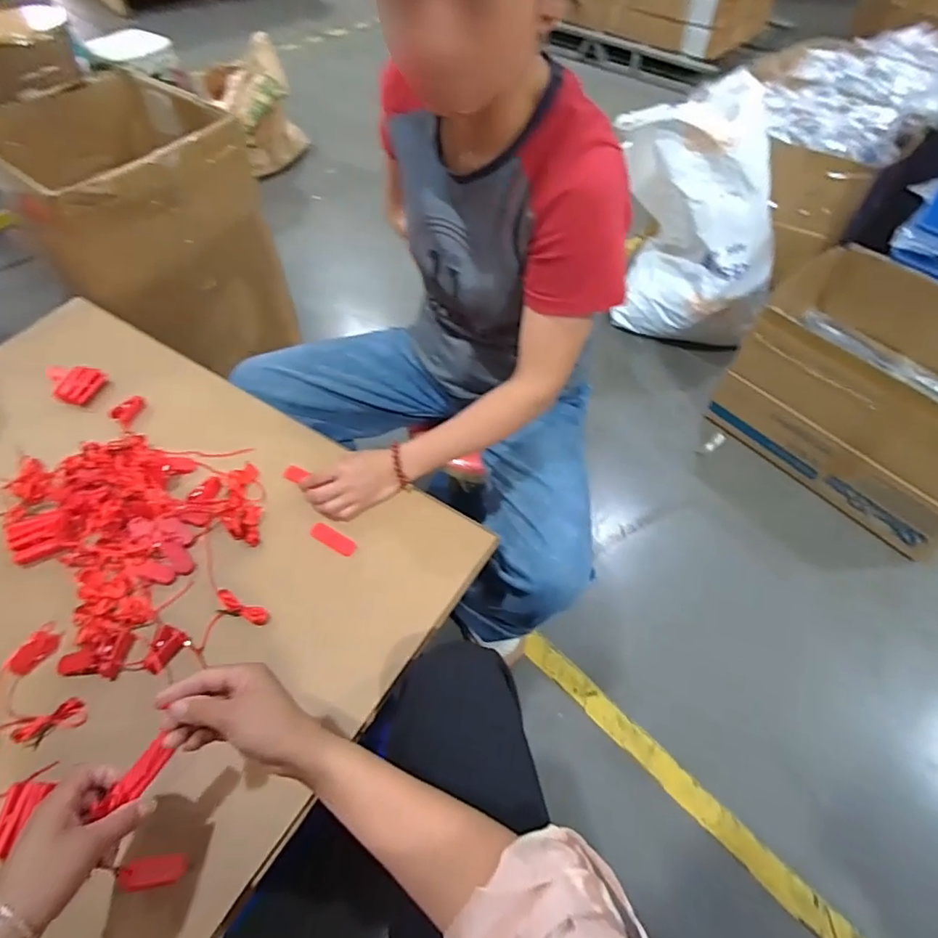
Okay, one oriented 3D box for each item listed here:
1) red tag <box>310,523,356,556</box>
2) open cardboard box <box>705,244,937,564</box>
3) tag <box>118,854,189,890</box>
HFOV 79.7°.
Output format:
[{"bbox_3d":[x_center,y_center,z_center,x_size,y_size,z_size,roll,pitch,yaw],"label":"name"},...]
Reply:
[{"bbox_3d":[-0.166,0.085,0.687,0.061,0.005,0.022,28,68,11],"label":"red tag"},{"bbox_3d":[0.902,-0.172,1.199,0.452,0.309,0.590,-38,62,-24],"label":"open cardboard box"},{"bbox_3d":[-0.275,0.352,0.491,0.052,0.004,0.022,15,66,-36],"label":"tag"}]

